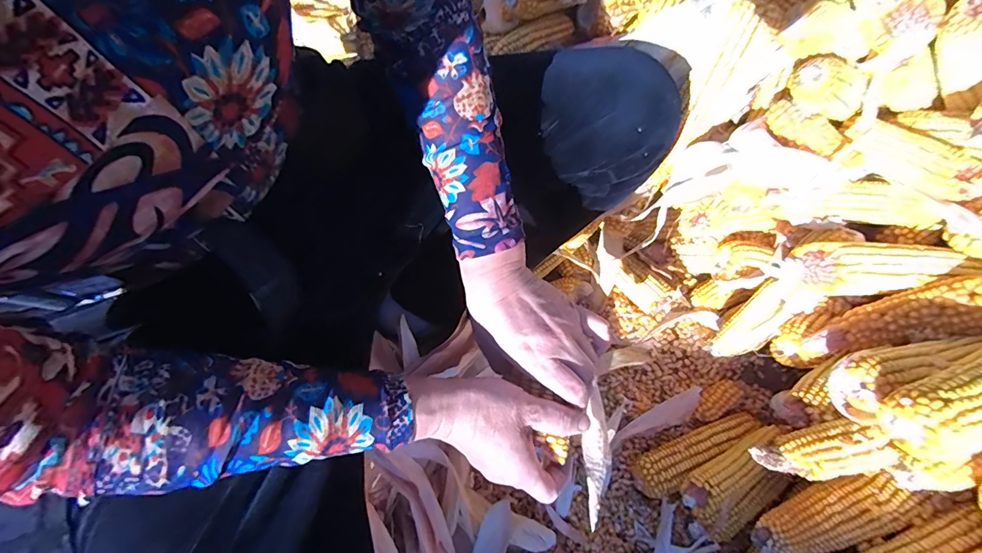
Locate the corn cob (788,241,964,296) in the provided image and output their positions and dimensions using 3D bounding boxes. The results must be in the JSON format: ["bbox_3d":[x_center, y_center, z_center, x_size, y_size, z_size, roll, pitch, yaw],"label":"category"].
[{"bbox_3d":[0.399,-0.009,0.457,0.157,0.038,0.051,0,66,2],"label":"corn cob"}]

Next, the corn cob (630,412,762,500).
[{"bbox_3d":[0.264,0.225,0.556,0.171,0.051,0.050,-22,67,-8],"label":"corn cob"}]

